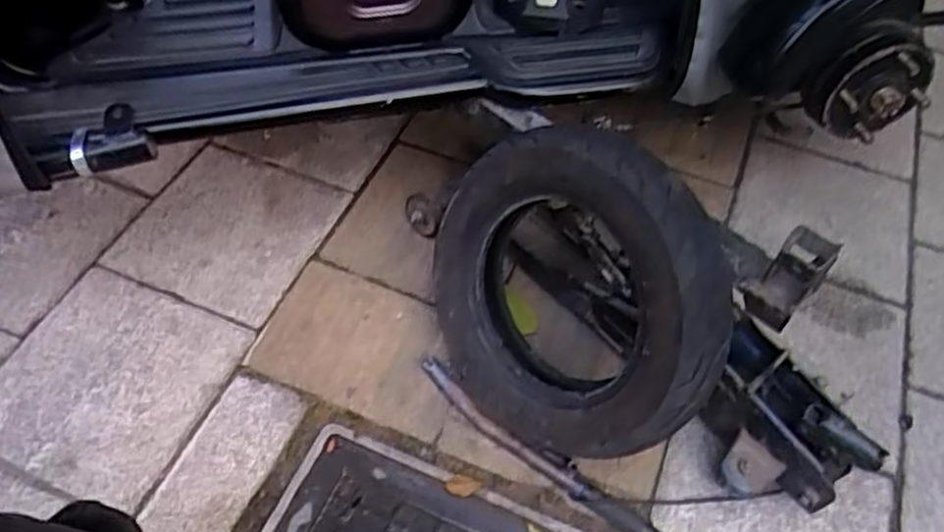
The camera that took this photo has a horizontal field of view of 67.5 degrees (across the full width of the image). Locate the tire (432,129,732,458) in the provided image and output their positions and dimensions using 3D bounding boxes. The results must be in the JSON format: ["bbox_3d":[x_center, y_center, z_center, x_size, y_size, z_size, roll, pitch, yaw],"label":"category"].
[{"bbox_3d":[0.090,0.038,0.720,0.325,0.346,0.077,43,37,23],"label":"tire"}]

